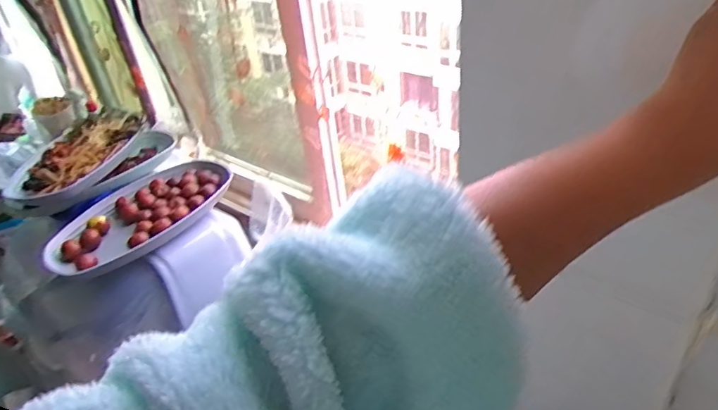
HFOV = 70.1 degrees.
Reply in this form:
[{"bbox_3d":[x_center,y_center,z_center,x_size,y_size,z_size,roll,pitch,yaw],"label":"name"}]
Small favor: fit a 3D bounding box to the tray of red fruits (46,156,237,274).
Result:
[{"bbox_3d":[-0.326,0.014,0.789,0.176,0.039,0.287,16,42,29],"label":"tray of red fruits"}]

